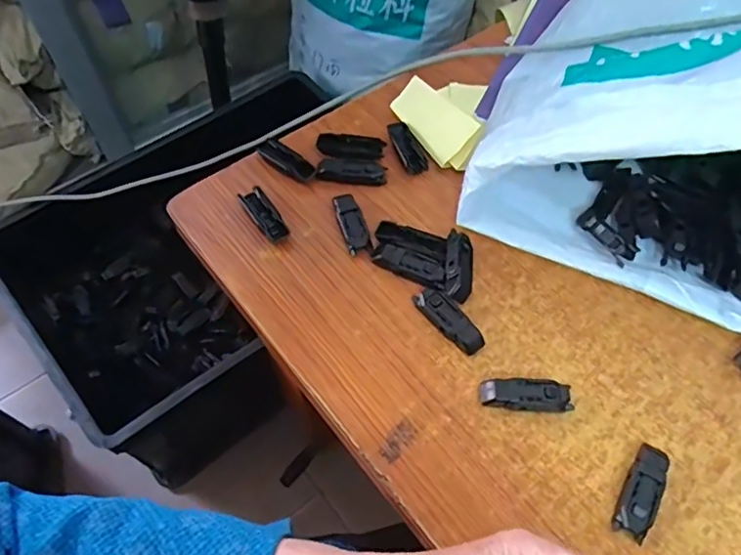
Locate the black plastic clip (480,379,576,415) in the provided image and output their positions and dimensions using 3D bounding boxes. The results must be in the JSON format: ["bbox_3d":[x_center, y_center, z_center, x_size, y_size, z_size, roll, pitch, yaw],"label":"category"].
[{"bbox_3d":[0.117,0.089,0.420,0.067,0.015,0.023,1,58,0],"label":"black plastic clip"}]

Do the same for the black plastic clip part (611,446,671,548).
[{"bbox_3d":[0.189,0.147,0.387,0.023,0.014,0.065,25,61,15],"label":"black plastic clip part"}]

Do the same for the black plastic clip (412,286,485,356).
[{"bbox_3d":[0.064,0.034,0.453,0.026,0.013,0.065,-32,63,-19],"label":"black plastic clip"}]

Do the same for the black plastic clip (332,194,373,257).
[{"bbox_3d":[-0.017,-0.049,0.504,0.021,0.012,0.060,-16,59,-10],"label":"black plastic clip"}]

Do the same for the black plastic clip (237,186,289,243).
[{"bbox_3d":[-0.096,-0.056,0.506,0.022,0.011,0.058,-30,63,-18],"label":"black plastic clip"}]

